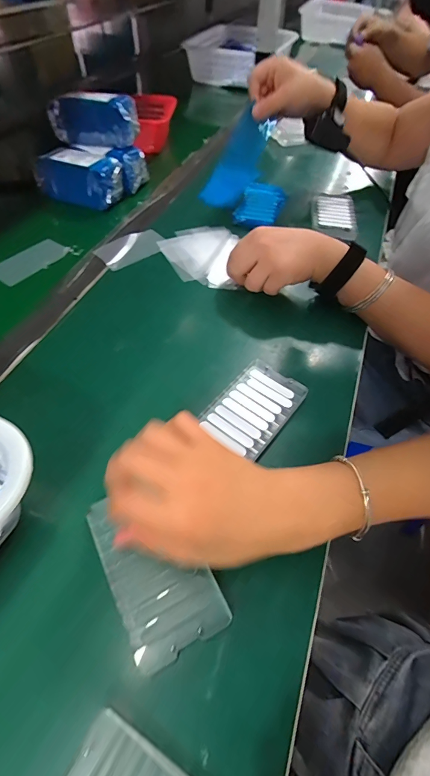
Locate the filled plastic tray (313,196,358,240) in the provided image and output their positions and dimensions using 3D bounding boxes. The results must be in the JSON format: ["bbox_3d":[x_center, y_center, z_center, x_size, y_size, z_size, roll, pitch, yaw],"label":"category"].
[{"bbox_3d":[0.197,-0.284,0.600,0.069,0.018,0.103,8,53,4],"label":"filled plastic tray"}]

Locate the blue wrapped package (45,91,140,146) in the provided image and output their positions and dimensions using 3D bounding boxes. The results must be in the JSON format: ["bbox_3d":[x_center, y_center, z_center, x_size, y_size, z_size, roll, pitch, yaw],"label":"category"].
[{"bbox_3d":[-0.197,-0.435,0.590,0.144,0.062,0.040,7,52,1],"label":"blue wrapped package"}]

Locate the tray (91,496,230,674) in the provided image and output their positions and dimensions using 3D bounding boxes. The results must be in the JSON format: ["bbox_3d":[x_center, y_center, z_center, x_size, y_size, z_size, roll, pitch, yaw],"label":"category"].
[{"bbox_3d":[-0.045,0.132,0.275,0.067,0.007,0.118,-23,57,-18],"label":"tray"}]

